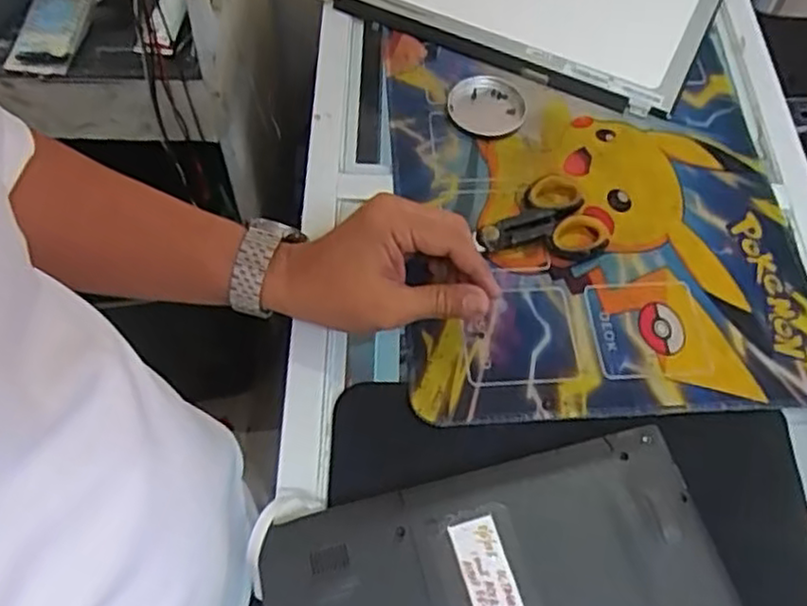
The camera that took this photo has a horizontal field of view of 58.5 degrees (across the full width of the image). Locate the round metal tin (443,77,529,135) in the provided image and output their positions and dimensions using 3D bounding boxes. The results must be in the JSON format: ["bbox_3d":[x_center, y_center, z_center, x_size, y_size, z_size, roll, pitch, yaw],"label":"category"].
[{"bbox_3d":[0.068,-0.161,0.587,0.062,0.010,0.060,1,60,-1],"label":"round metal tin"}]

